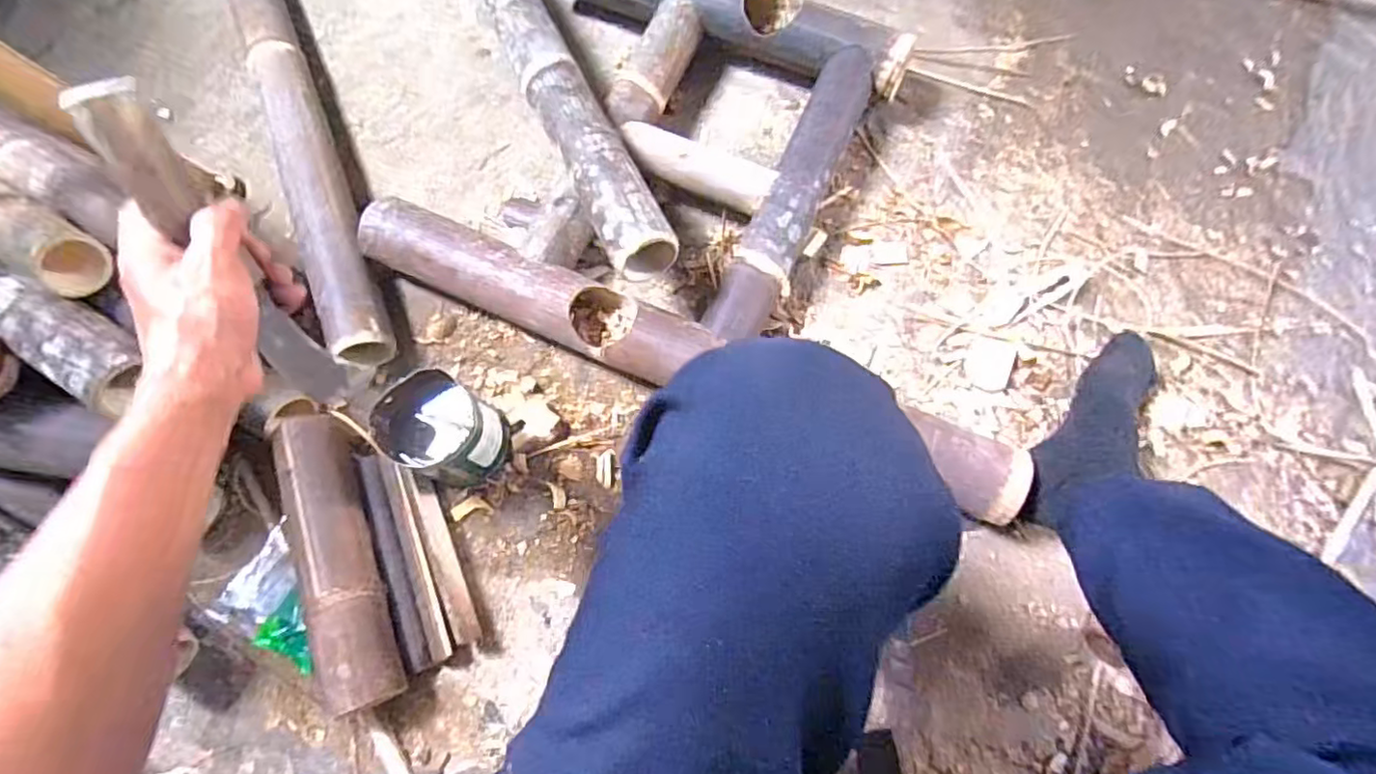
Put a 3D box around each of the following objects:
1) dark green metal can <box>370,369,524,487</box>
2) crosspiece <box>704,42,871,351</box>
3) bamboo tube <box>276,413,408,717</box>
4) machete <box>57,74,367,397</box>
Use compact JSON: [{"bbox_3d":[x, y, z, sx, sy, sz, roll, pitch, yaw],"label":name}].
[{"bbox_3d":[-0.259,0.048,0.662,0.115,0.098,0.099,31,76,13],"label":"dark green metal can"},{"bbox_3d":[0.126,-0.220,0.731,0.068,0.080,0.392,22,74,10],"label":"crosspiece"},{"bbox_3d":[-0.359,0.170,0.640,0.062,0.077,0.306,-21,73,-3],"label":"bamboo tube"},{"bbox_3d":[-0.296,-0.076,0.409,0.035,0.236,0.035,-24,42,-5],"label":"machete"}]

